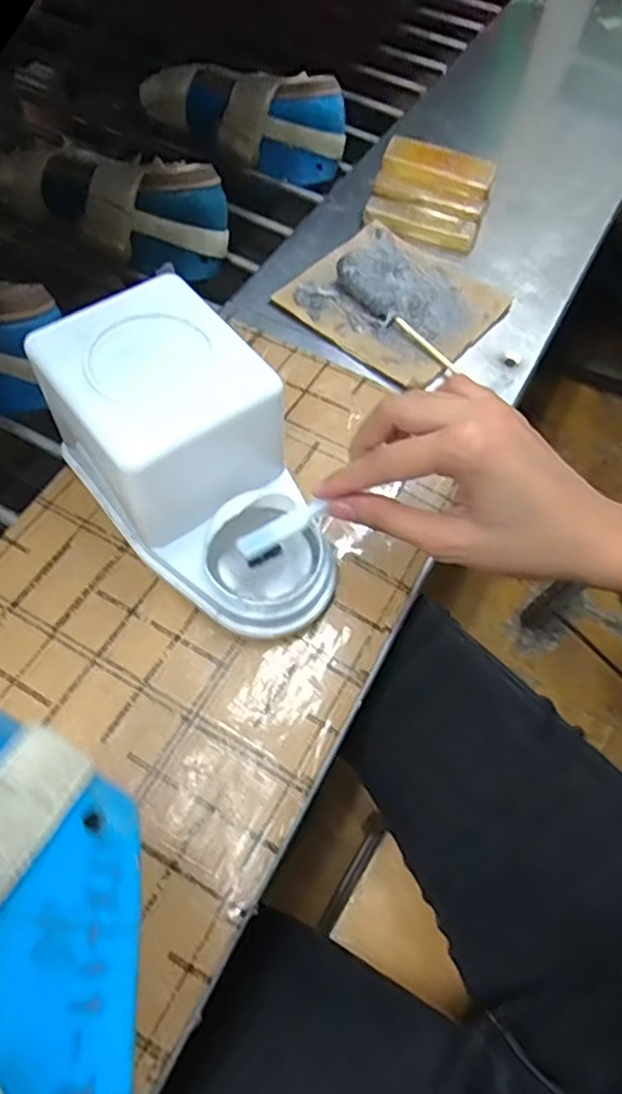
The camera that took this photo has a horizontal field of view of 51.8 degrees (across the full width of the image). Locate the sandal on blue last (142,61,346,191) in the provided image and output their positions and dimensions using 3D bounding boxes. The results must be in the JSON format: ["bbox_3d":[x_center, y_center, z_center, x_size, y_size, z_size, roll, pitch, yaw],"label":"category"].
[{"bbox_3d":[-0.065,-0.447,0.659,0.204,0.074,0.060,22,63,9],"label":"sandal on blue last"}]

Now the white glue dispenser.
[{"bbox_3d":[-0.063,-0.039,0.356,0.106,0.106,0.185,-35,69,-20],"label":"white glue dispenser"}]

